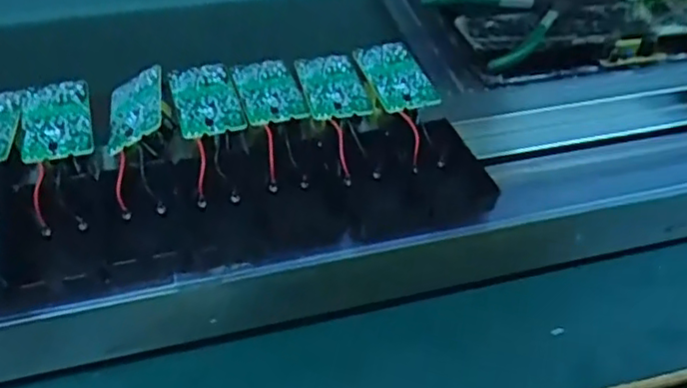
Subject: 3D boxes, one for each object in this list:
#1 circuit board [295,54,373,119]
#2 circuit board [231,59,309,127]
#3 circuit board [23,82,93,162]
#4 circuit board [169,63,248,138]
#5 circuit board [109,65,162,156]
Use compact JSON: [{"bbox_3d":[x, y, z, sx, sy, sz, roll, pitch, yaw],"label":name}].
[{"bbox_3d":[-0.007,-0.069,0.412,0.037,0.005,0.061,-8,46,-11],"label":"circuit board"},{"bbox_3d":[-0.047,-0.065,0.410,0.037,0.004,0.063,-11,46,-13],"label":"circuit board"},{"bbox_3d":[-0.166,-0.043,0.381,0.037,0.004,0.063,-9,50,-14],"label":"circuit board"},{"bbox_3d":[-0.084,-0.058,0.400,0.037,0.006,0.064,-13,47,-15],"label":"circuit board"},{"bbox_3d":[-0.125,-0.052,0.395,0.036,0.004,0.069,-28,44,9],"label":"circuit board"}]

